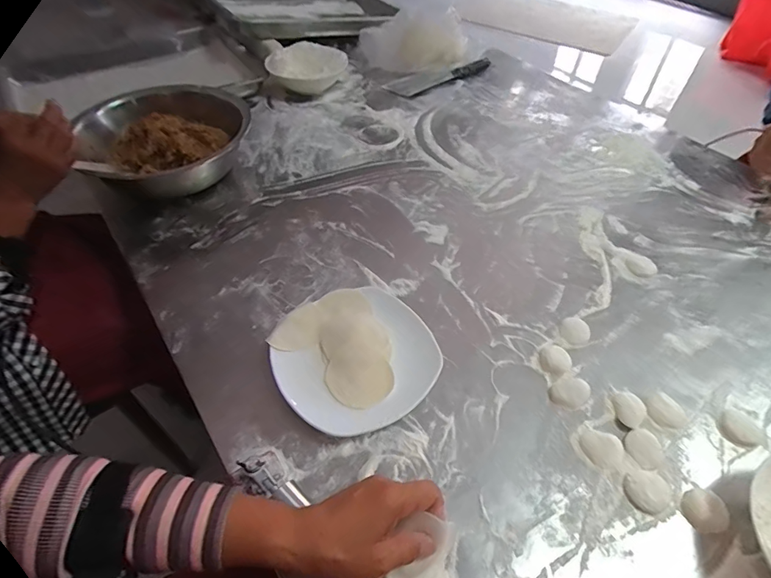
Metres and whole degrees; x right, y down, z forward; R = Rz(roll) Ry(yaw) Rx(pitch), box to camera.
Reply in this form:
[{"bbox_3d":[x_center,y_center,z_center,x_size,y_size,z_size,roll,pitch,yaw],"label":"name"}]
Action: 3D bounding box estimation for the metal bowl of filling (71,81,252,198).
[{"bbox_3d":[-0.371,-0.264,0.755,0.257,0.082,0.318,-21,54,-17],"label":"metal bowl of filling"}]

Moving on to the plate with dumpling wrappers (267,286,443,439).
[{"bbox_3d":[-0.036,0.078,0.511,0.173,0.023,0.176,-32,58,-24],"label":"plate with dumpling wrappers"}]

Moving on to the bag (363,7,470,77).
[{"bbox_3d":[0.061,-0.564,0.994,0.239,0.108,0.078,11,51,8],"label":"bag"}]

